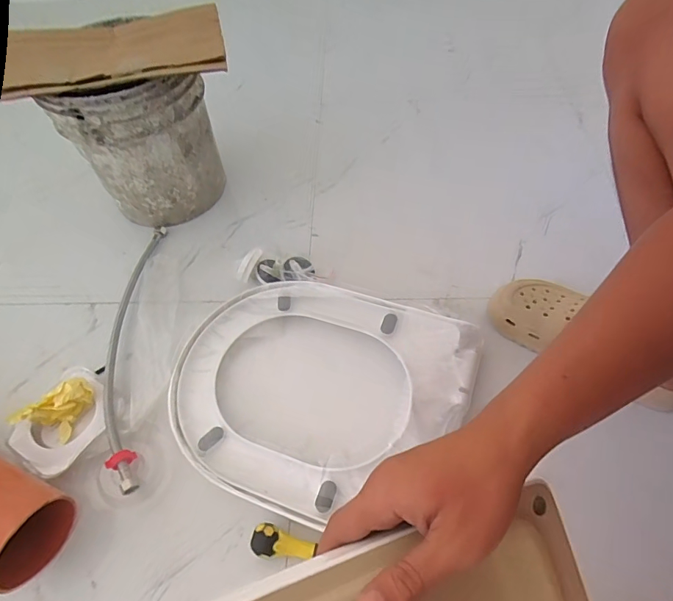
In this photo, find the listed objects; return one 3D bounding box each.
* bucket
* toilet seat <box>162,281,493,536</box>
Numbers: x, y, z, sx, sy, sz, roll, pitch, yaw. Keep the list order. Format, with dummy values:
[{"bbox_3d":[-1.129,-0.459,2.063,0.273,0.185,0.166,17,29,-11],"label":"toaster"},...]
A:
[{"bbox_3d":[-0.356,-0.310,0.790,0.229,0.284,0.229,-2,56,2],"label":"bucket"},{"bbox_3d":[-0.029,0.121,0.612,0.400,0.032,0.334,18,59,15],"label":"toilet seat"}]

